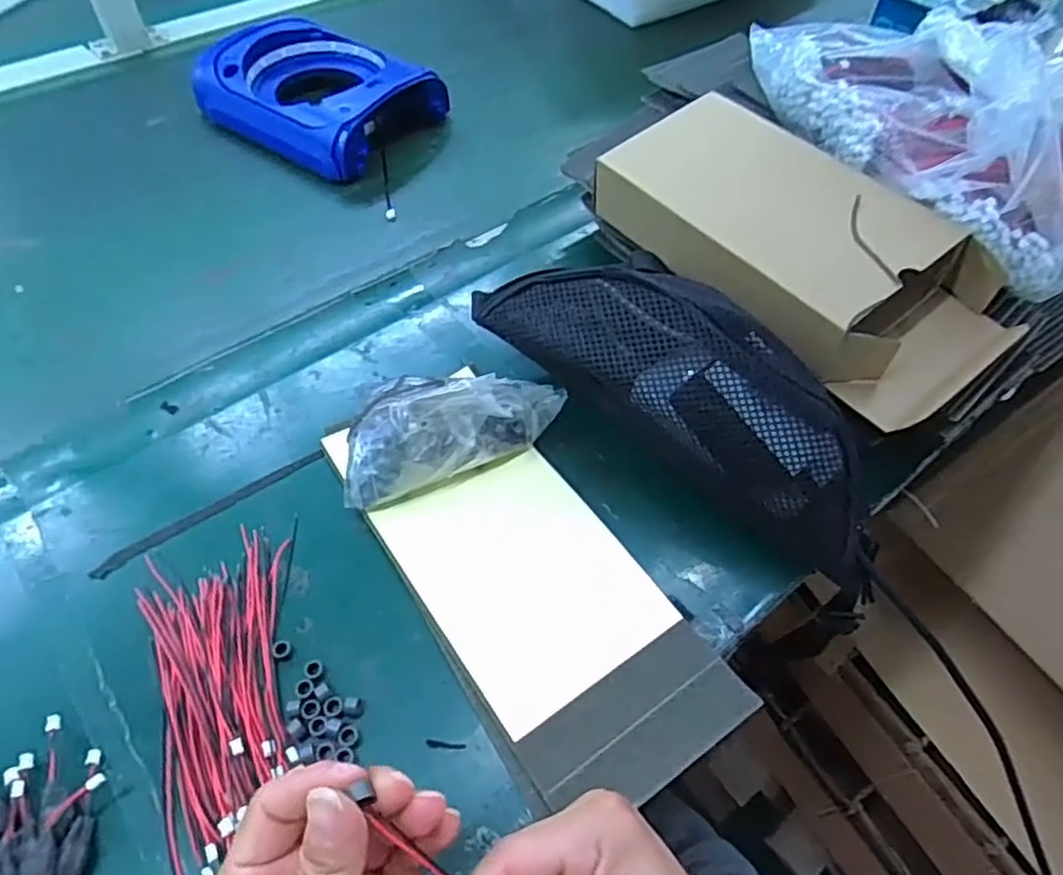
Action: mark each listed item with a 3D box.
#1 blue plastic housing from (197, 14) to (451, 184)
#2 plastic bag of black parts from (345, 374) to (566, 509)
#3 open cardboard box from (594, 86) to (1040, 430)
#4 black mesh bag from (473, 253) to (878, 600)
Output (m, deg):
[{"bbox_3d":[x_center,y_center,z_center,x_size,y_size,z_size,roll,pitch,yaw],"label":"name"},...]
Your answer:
[{"bbox_3d":[-0.222,-0.364,0.720,0.220,0.061,0.155,31,59,17],"label":"blue plastic housing"},{"bbox_3d":[-0.060,-0.017,0.459,0.145,0.081,0.068,-20,59,-16],"label":"plastic bag of black parts"},{"bbox_3d":[0.188,-0.141,0.502,0.139,0.075,0.301,-34,64,-24],"label":"open cardboard box"},{"bbox_3d":[0.102,-0.028,0.450,0.292,0.113,0.088,33,60,18],"label":"black mesh bag"}]

